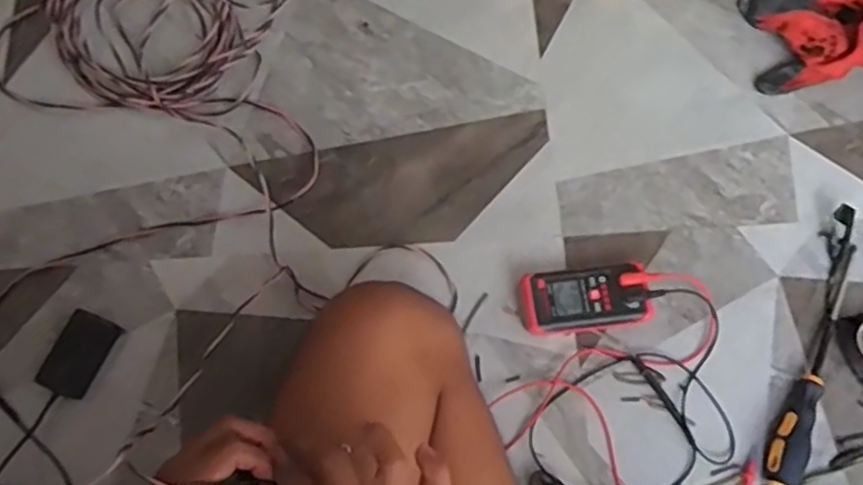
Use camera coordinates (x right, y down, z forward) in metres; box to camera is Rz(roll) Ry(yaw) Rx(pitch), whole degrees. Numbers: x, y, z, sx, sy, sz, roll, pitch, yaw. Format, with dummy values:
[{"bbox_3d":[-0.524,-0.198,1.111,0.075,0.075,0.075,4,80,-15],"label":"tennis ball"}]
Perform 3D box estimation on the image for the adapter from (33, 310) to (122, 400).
[{"bbox_3d":[-0.335,0.107,0.670,0.042,0.025,0.077,25,73,10],"label":"adapter"}]

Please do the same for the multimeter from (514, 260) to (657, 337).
[{"bbox_3d":[0.146,0.054,0.683,0.121,0.032,0.059,-6,70,-1],"label":"multimeter"}]

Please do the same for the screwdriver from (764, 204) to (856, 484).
[{"bbox_3d":[0.365,0.096,0.662,0.038,0.029,0.283,23,72,9],"label":"screwdriver"}]

